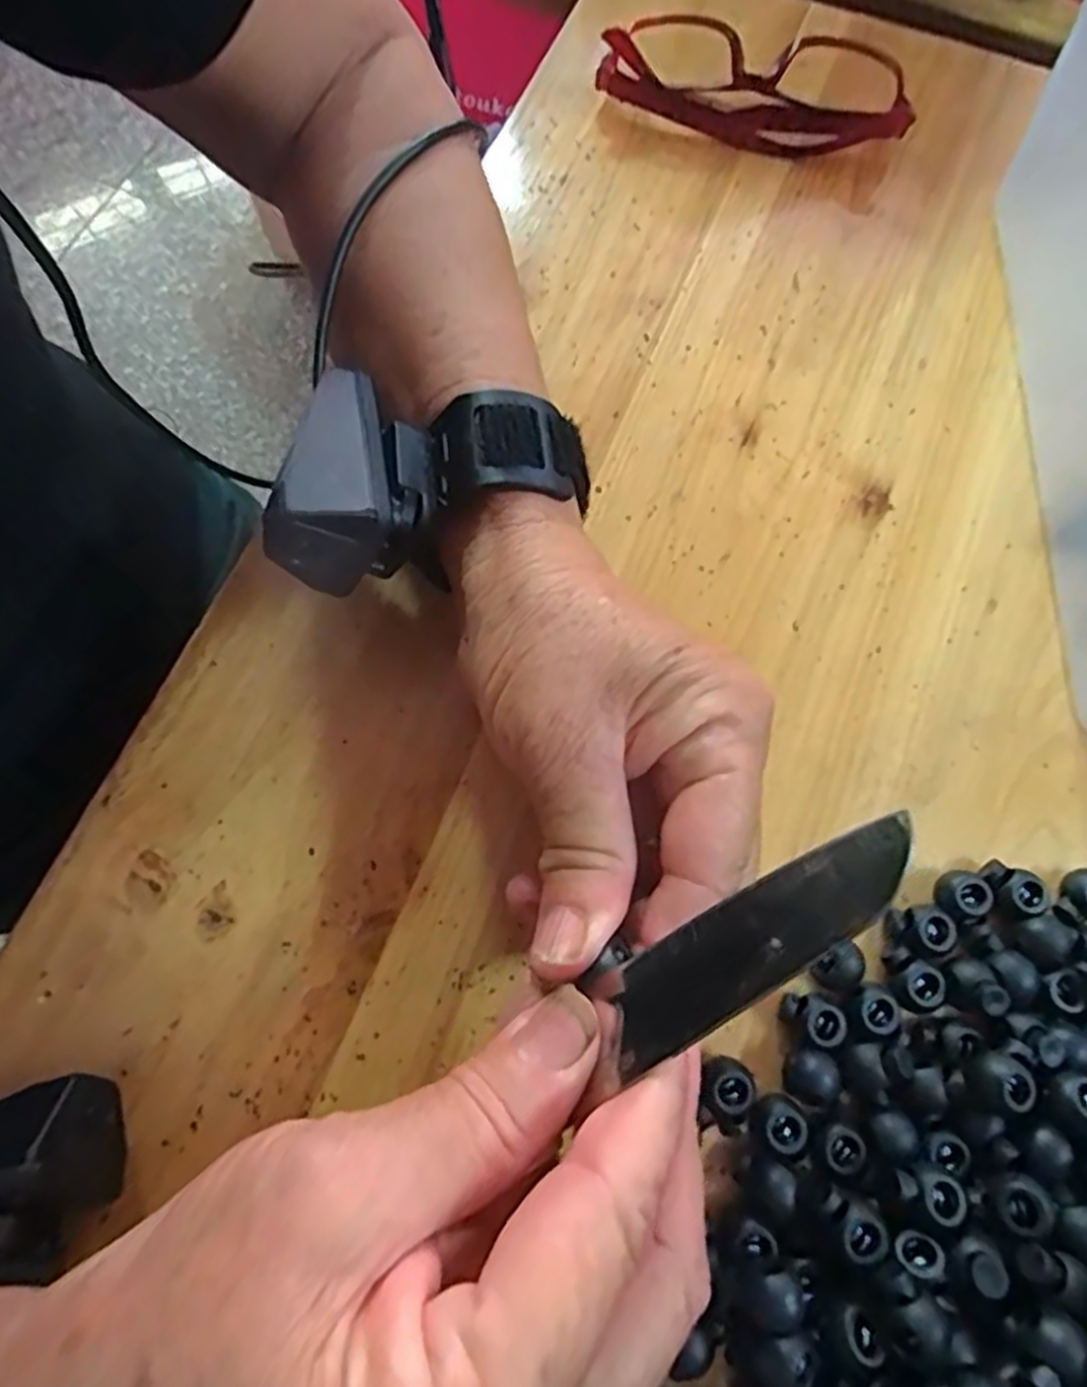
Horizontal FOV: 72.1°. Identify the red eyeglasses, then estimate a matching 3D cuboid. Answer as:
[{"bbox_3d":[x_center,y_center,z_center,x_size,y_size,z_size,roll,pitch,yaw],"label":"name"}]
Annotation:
[{"bbox_3d":[0.090,-0.257,0.320,0.131,0.032,0.035,18,73,5],"label":"red eyeglasses"}]

